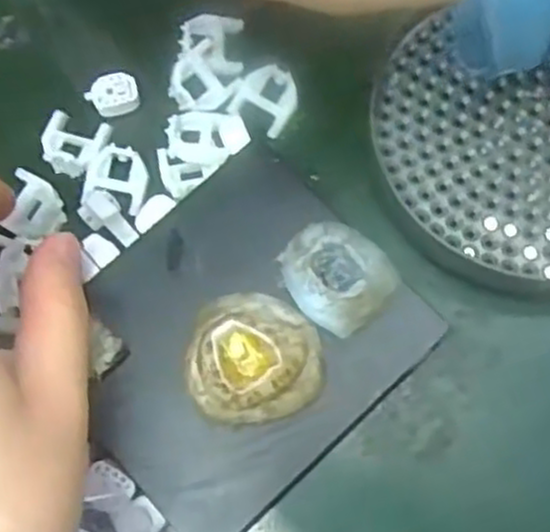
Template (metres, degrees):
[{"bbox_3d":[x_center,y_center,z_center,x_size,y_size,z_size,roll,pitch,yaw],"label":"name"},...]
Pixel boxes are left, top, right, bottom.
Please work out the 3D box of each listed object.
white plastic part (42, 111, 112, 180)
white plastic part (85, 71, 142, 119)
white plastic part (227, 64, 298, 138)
[{"bbox_3d":[-0.073,-0.045,0.284,0.022,0.006,0.022,16,74,7],"label":"white plastic part"},{"bbox_3d":[-0.059,-0.062,0.291,0.018,0.009,0.014,-25,73,-6],"label":"white plastic part"},{"bbox_3d":[-0.003,-0.062,0.287,0.021,0.004,0.024,29,76,10],"label":"white plastic part"}]

